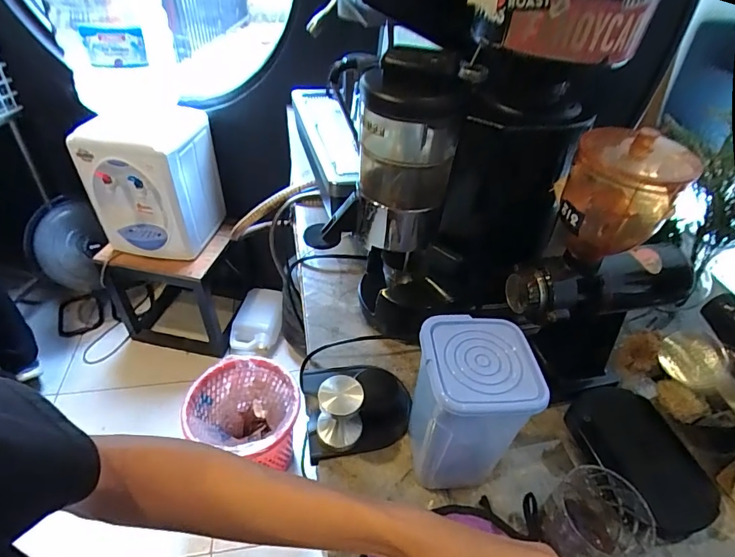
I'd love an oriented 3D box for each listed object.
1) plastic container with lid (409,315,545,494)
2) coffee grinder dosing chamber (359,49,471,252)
[{"bbox_3d":[0.101,0.146,0.462,0.105,0.198,0.105,0,42,-6],"label":"plastic container with lid"},{"bbox_3d":[0.046,-0.148,0.519,0.113,0.230,0.098,5,42,0],"label":"coffee grinder dosing chamber"}]

